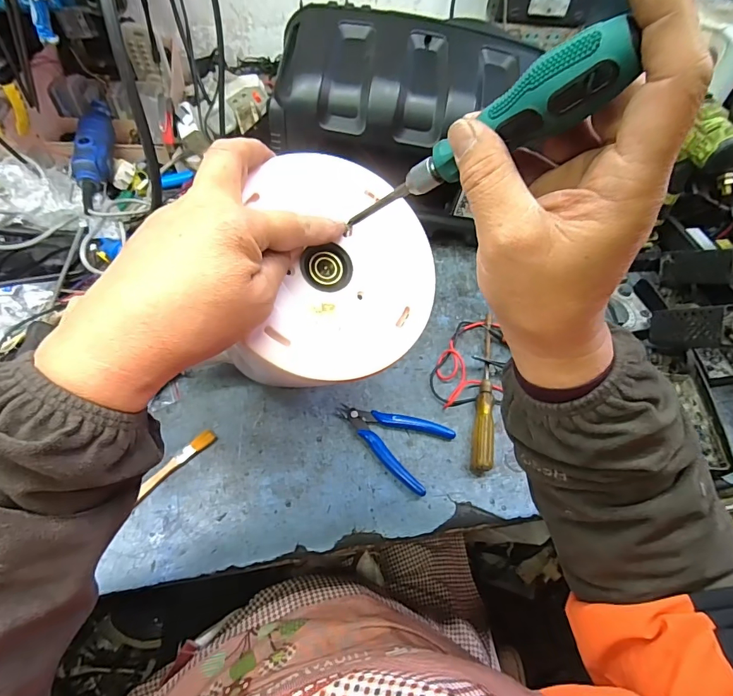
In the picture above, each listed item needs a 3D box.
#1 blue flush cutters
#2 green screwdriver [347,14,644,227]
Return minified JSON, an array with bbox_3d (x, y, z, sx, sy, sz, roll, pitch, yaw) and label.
[{"bbox_3d":[0.024,0.093,0.460,0.119,0.009,0.078,28,57,14],"label":"blue flush cutters"},{"bbox_3d":[0.054,-0.108,0.238,0.038,0.179,0.028,-46,108,-30],"label":"green screwdriver"}]

